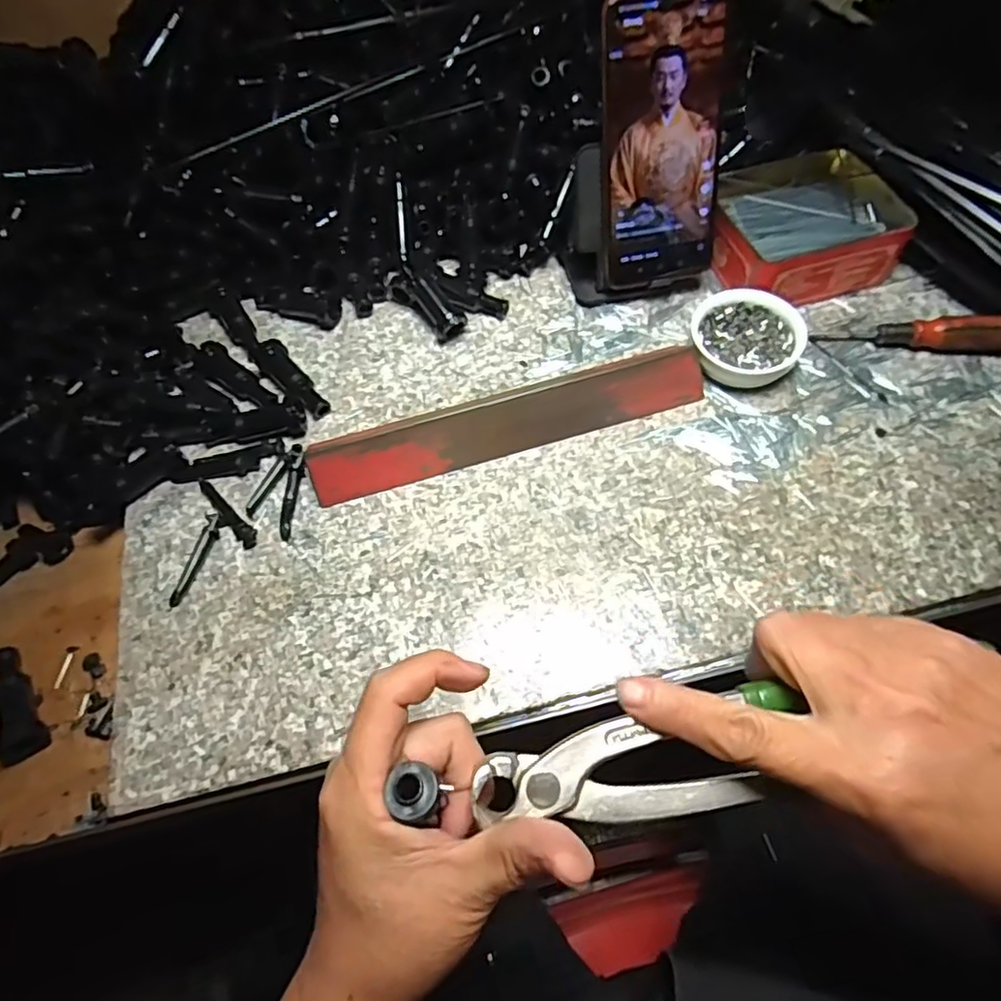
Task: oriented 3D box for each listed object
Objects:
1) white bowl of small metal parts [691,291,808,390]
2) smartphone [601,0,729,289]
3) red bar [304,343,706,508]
[{"bbox_3d":[0.165,-0.109,0.433,0.070,0.025,0.064,-2,61,3],"label":"white bowl of small metal parts"},{"bbox_3d":[0.105,-0.227,0.412,0.077,0.162,0.009,-10,35,-2],"label":"smartphone"},{"bbox_3d":[0.008,-0.051,0.408,0.255,0.027,0.034,-17,61,-5],"label":"red bar"}]

